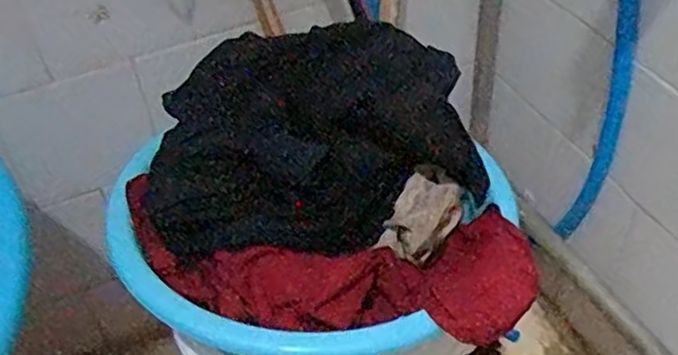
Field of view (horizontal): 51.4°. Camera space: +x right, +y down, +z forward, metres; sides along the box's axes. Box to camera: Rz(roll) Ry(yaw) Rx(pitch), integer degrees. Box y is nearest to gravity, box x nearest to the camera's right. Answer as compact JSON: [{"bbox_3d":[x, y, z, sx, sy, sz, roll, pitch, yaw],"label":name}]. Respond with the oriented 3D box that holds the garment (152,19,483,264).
[{"bbox_3d":[-0.022,-0.030,0.613,0.280,0.123,0.155,-9,44,-2],"label":"garment"}]

